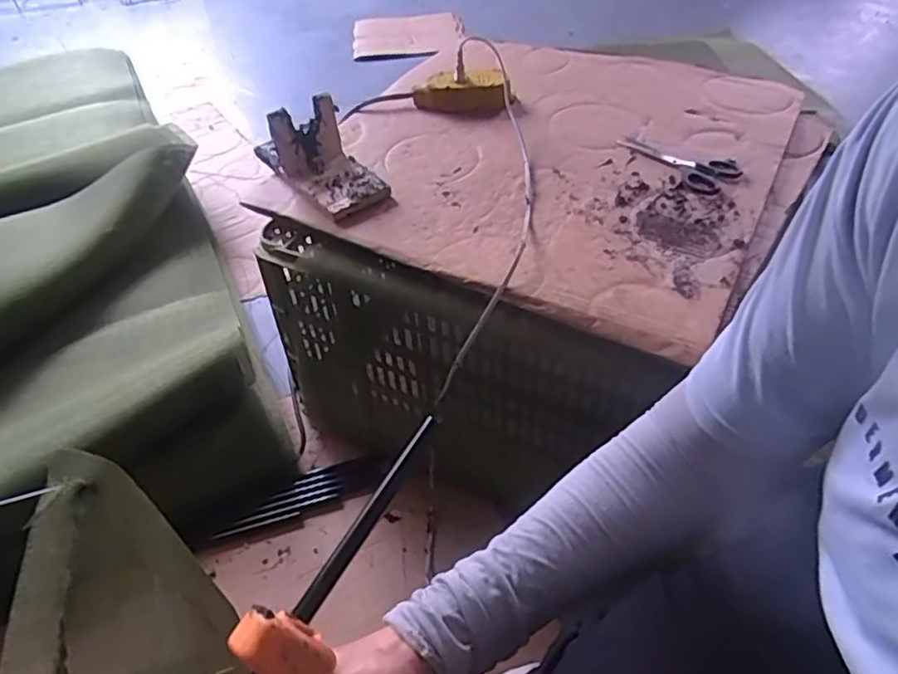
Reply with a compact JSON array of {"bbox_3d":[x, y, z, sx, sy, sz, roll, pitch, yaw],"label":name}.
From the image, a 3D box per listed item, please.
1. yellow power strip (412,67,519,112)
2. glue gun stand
[{"bbox_3d":[0.021,-0.342,0.882,0.141,0.044,0.055,3,47,6],"label":"yellow power strip"},{"bbox_3d":[-0.155,-0.226,0.759,0.085,0.078,0.191,-33,54,-25],"label":"glue gun stand"}]

